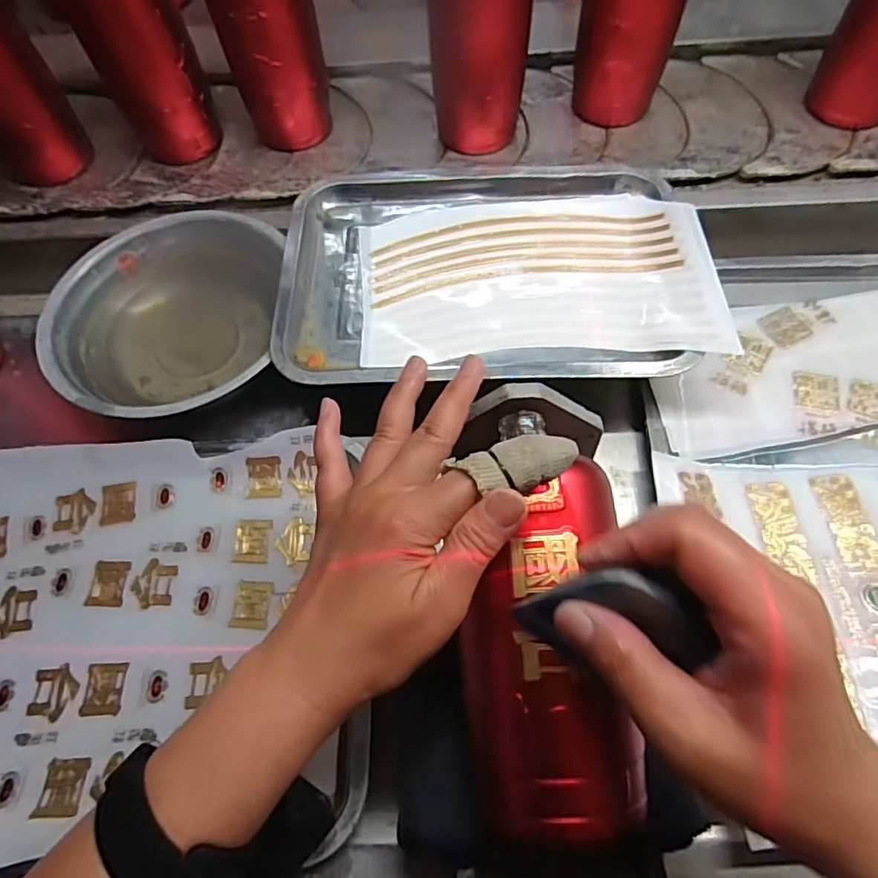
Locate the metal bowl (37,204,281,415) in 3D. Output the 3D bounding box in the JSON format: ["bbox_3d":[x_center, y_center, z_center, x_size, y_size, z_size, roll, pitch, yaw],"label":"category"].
[{"bbox_3d":[-0.216,-0.093,0.470,0.177,0.058,0.191,-1,66,2],"label":"metal bowl"}]

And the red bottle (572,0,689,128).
[{"bbox_3d":[0.162,-0.361,0.485,0.068,0.178,0.062,-27,68,-9],"label":"red bottle"}]

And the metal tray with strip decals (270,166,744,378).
[{"bbox_3d":[0.039,-0.132,0.440,0.311,0.025,0.206,-3,63,4],"label":"metal tray with strip decals"}]

